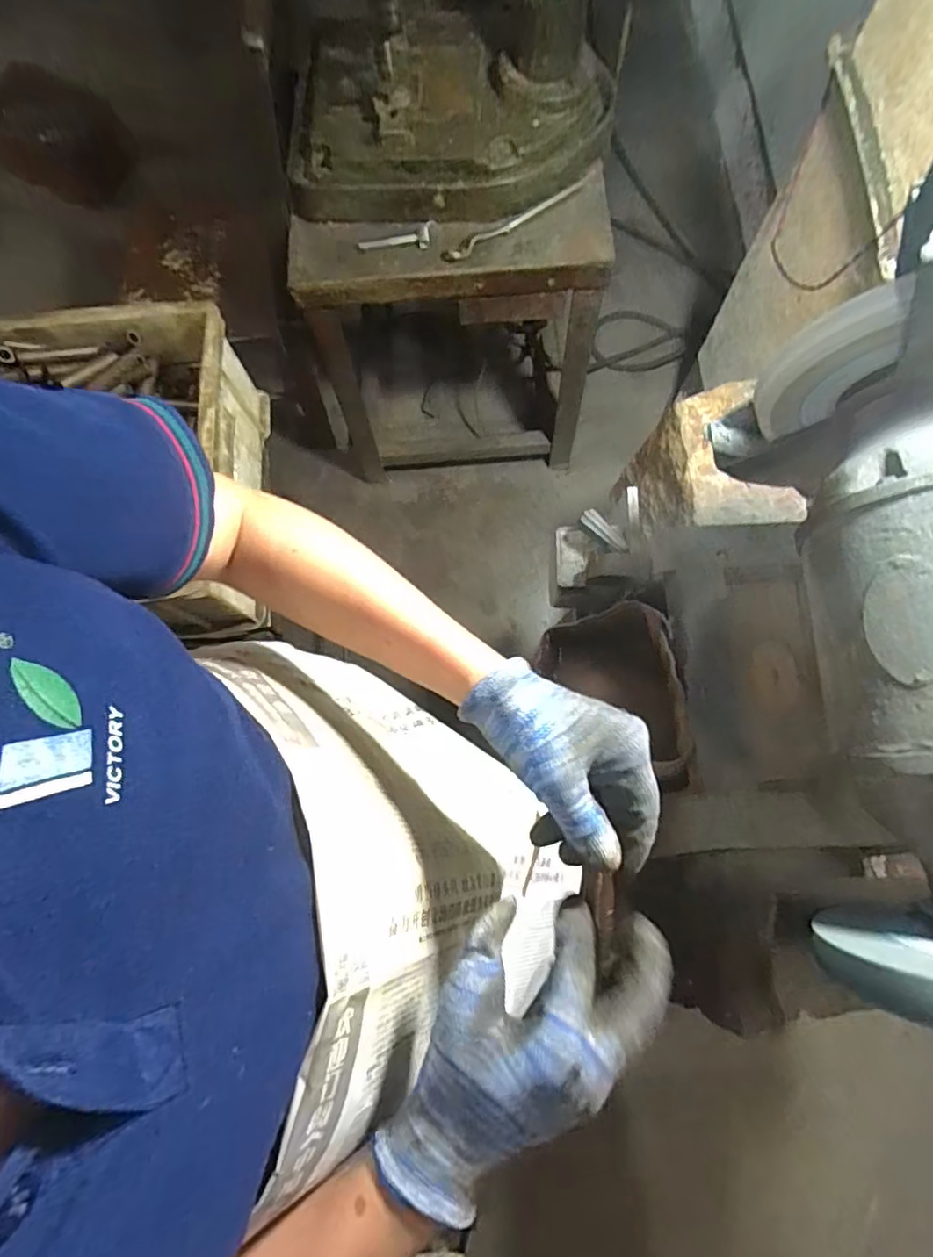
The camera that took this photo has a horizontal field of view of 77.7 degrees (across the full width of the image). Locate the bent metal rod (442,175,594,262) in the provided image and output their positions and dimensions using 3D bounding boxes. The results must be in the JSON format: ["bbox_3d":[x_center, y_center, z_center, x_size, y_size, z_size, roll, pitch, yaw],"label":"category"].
[{"bbox_3d":[0.083,-0.632,0.891,0.269,0.016,0.029,-31,77,-6],"label":"bent metal rod"}]

